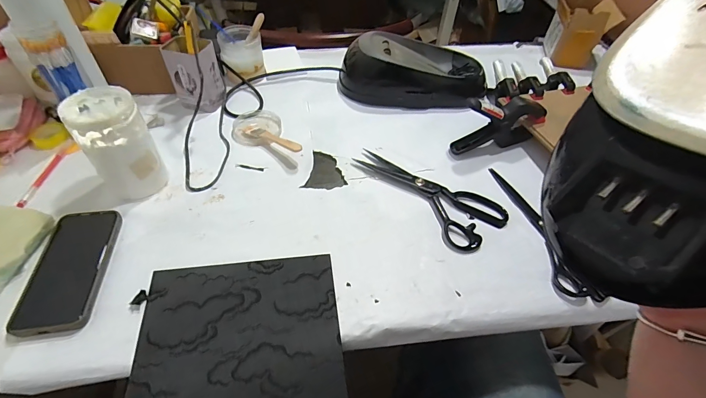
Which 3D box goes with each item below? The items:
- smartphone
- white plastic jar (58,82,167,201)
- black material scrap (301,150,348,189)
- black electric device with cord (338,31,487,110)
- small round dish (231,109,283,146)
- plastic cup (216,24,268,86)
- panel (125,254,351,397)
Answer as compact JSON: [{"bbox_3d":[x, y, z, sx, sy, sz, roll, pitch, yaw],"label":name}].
[{"bbox_3d":[-0.354,0.084,0.433,0.083,0.009,0.167,-4,50,-7],"label":"smartphone"},{"bbox_3d":[-0.327,-0.076,0.490,0.083,0.137,0.088,-30,57,-26],"label":"white plastic jar"},{"bbox_3d":[-0.042,-0.044,0.576,0.066,0.006,0.086,10,49,5],"label":"black material scrap"},{"bbox_3d":[0.125,-0.275,0.722,0.284,0.098,0.171,9,49,4],"label":"black electric device with cord"},{"bbox_3d":[-0.178,-0.134,0.641,0.087,0.019,0.100,-4,50,-6],"label":"small round dish"},{"bbox_3d":[-0.234,-0.306,0.735,0.085,0.083,0.091,-13,51,-14],"label":"plastic cup"},{"bbox_3d":[-0.125,0.157,0.392,0.222,0.006,0.190,-4,51,-9],"label":"panel"}]

